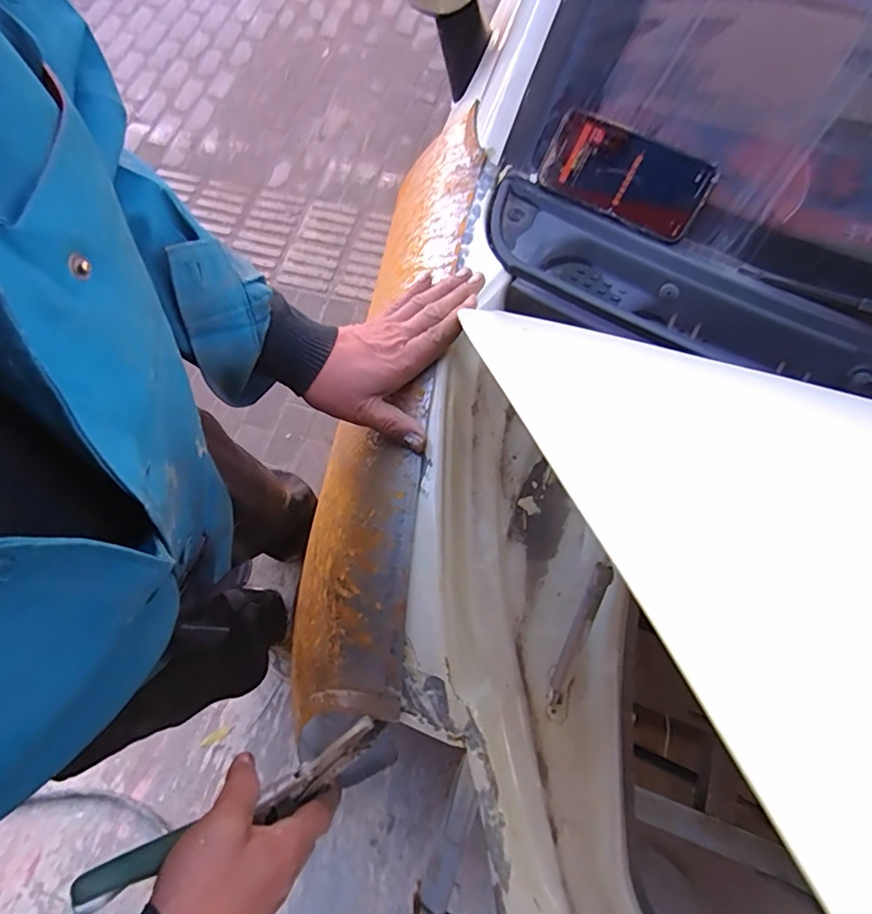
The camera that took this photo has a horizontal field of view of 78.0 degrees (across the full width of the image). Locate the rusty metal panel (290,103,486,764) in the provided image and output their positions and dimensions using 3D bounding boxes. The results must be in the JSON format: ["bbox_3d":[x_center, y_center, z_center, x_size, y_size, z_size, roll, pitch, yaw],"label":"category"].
[{"bbox_3d":[-0.060,-0.065,0.560,0.047,0.190,0.647,23,69,-35],"label":"rusty metal panel"}]

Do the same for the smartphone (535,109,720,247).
[{"bbox_3d":[0.187,-0.281,0.540,0.161,0.014,0.077,33,109,15],"label":"smartphone"}]

